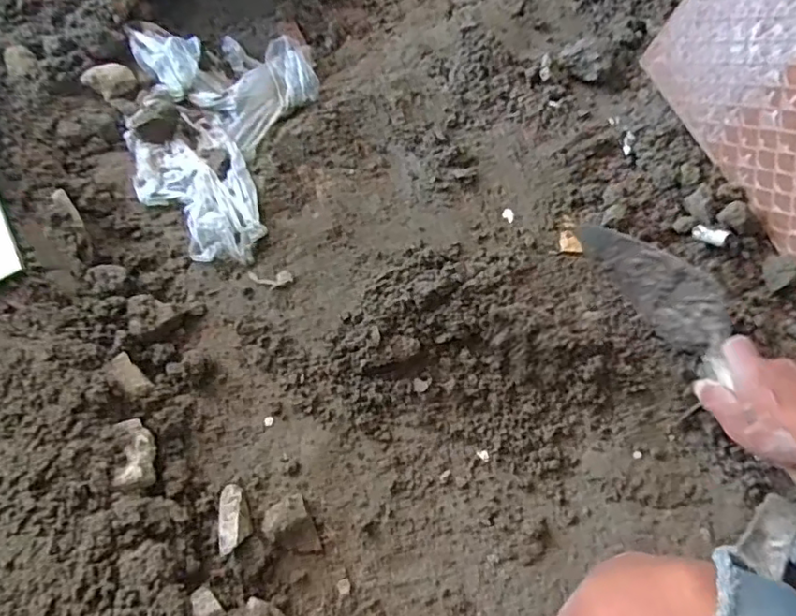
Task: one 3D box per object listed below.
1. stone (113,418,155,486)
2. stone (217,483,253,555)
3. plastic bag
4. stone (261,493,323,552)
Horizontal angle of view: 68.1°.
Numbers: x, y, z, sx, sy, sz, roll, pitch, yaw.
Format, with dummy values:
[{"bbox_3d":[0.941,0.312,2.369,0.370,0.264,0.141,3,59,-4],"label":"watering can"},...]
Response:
[{"bbox_3d":[-0.260,0.142,0.583,0.030,0.024,0.067,-8,67,-6],"label":"stone"},{"bbox_3d":[-0.159,0.205,0.574,0.028,0.023,0.071,-6,39,-5],"label":"stone"},{"bbox_3d":[-0.228,-0.217,0.744,0.234,0.042,0.328,-3,68,2],"label":"plastic bag"},{"bbox_3d":[-0.105,0.215,0.575,0.044,0.025,0.056,-25,69,-7],"label":"stone"}]

